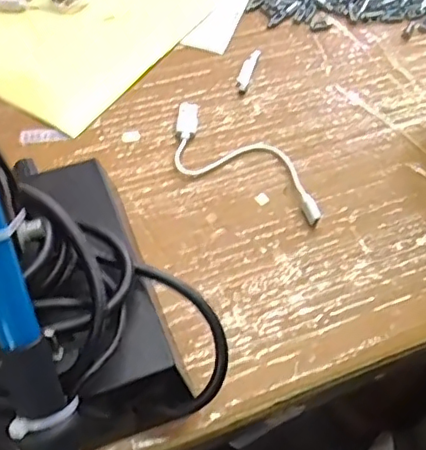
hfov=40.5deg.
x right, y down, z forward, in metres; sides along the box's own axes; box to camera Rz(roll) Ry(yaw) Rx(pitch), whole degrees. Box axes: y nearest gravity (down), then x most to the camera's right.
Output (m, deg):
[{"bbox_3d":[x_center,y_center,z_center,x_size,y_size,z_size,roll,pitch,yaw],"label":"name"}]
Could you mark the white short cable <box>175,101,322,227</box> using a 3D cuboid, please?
[{"bbox_3d":[0.019,-0.041,0.373,0.124,0.012,0.053,31,59,17],"label":"white short cable"}]

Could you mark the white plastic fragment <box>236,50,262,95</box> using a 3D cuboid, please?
[{"bbox_3d":[0.026,-0.116,0.429,0.010,0.009,0.042,17,56,8],"label":"white plastic fragment"}]

